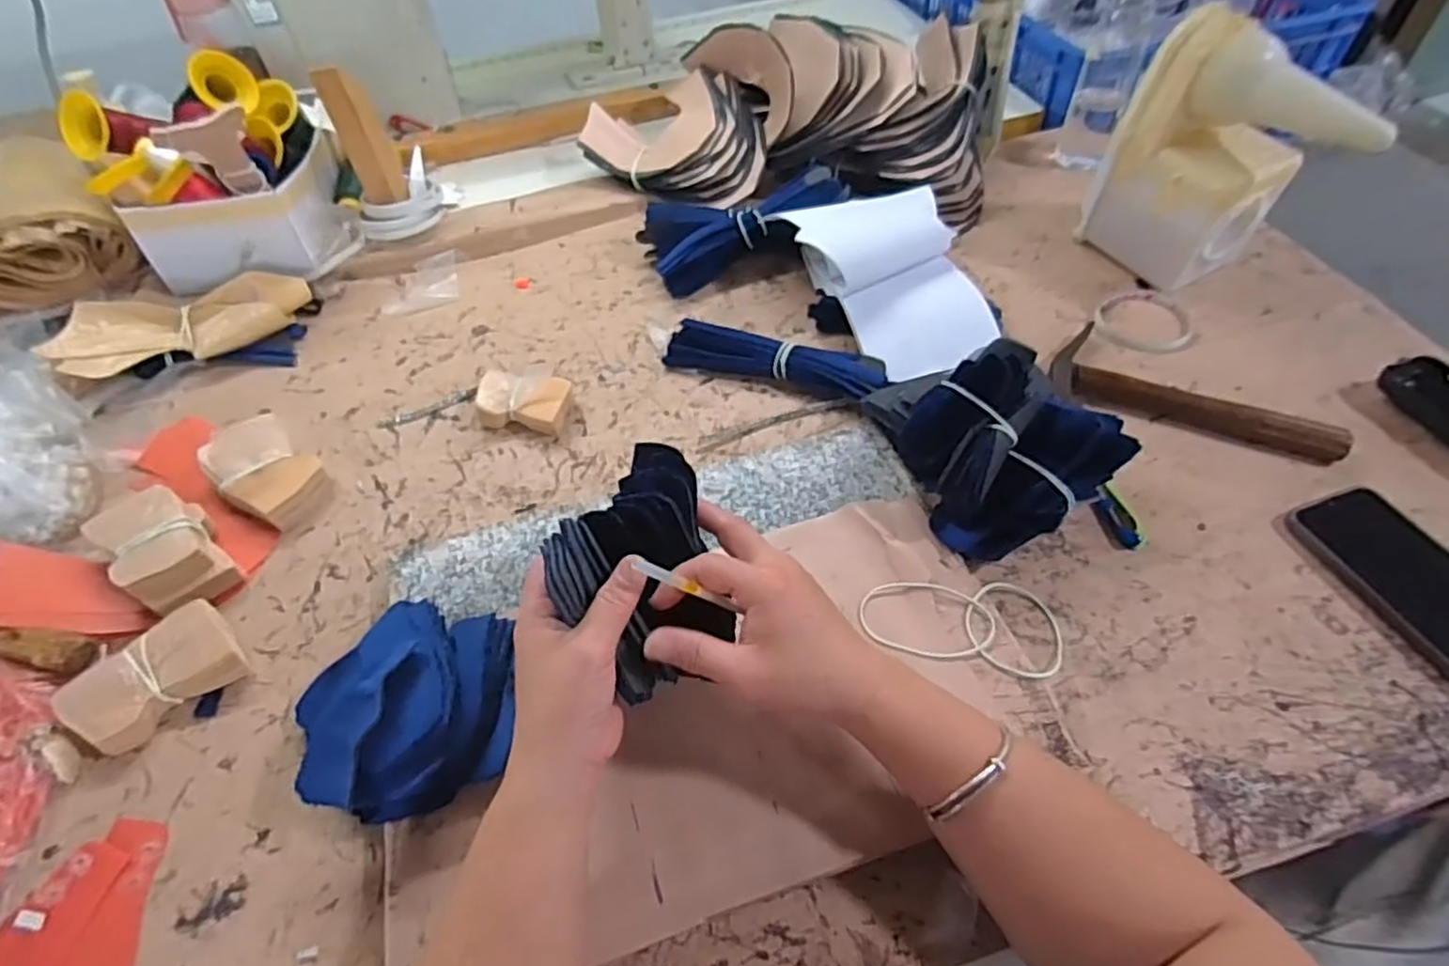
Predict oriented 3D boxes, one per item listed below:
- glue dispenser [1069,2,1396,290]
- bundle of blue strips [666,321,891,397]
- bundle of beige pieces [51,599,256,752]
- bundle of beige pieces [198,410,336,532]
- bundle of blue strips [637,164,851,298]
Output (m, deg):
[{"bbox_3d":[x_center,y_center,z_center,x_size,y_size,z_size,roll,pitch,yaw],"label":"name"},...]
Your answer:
[{"bbox_3d":[0.450,-0.284,0.640,0.088,0.202,0.189,-36,59,-23],"label":"glue dispenser"},{"bbox_3d":[0.045,-0.114,0.646,0.199,0.026,0.046,15,54,14],"label":"bundle of blue strips"},{"bbox_3d":[-0.392,0.134,0.485,0.104,0.027,0.066,-33,57,-21],"label":"bundle of beige pieces"},{"bbox_3d":[-0.386,-0.011,0.595,0.113,0.038,0.073,30,59,24],"label":"bundle of beige pieces"},{"bbox_3d":[0.020,-0.265,0.728,0.215,0.061,0.090,-17,52,8],"label":"bundle of blue strips"}]

